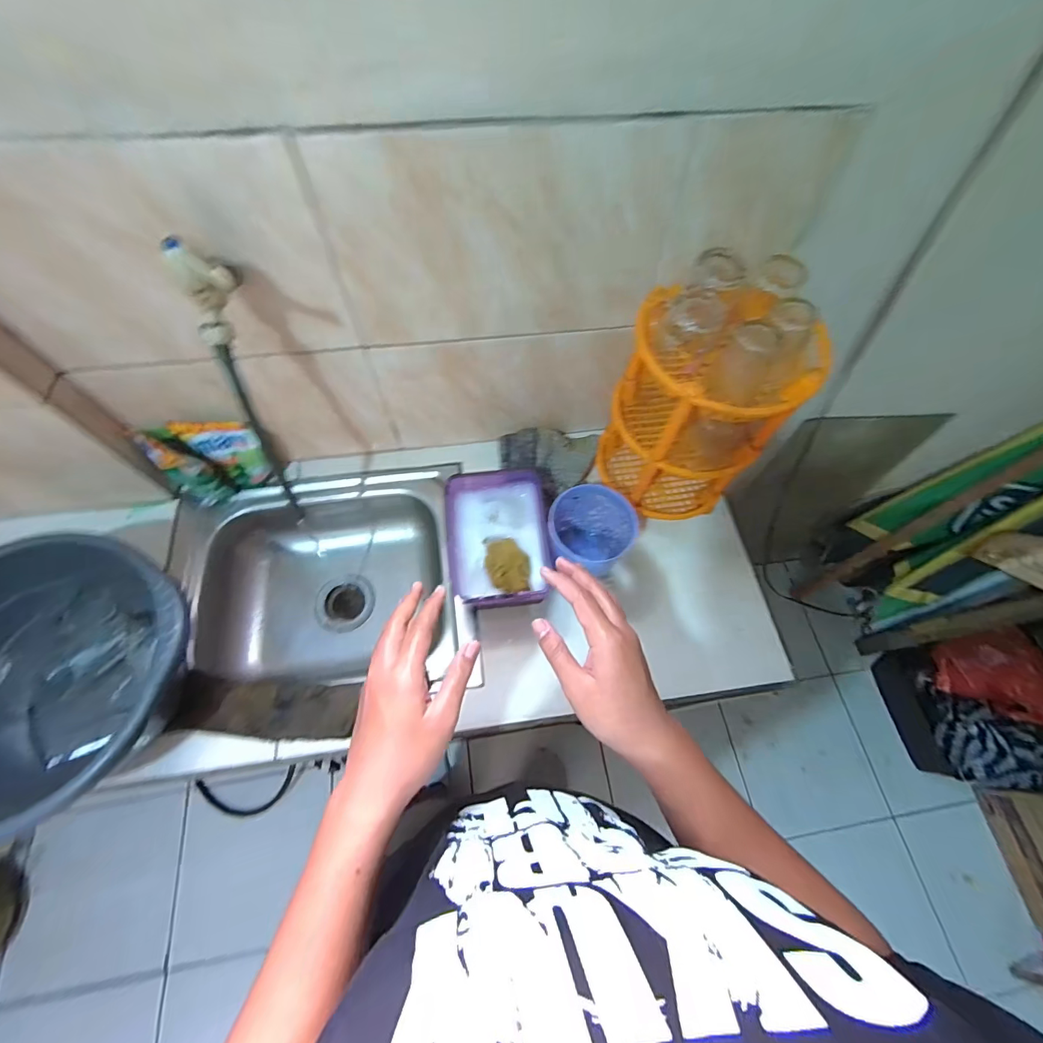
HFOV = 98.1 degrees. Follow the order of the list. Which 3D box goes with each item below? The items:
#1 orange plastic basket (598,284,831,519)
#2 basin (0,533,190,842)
[{"bbox_3d":[0.243,-0.144,0.661,0.204,0.395,0.172,5,64,0],"label":"orange plastic basket"},{"bbox_3d":[-0.613,0.209,0.595,0.348,0.146,0.341,1,64,-1],"label":"basin"}]

